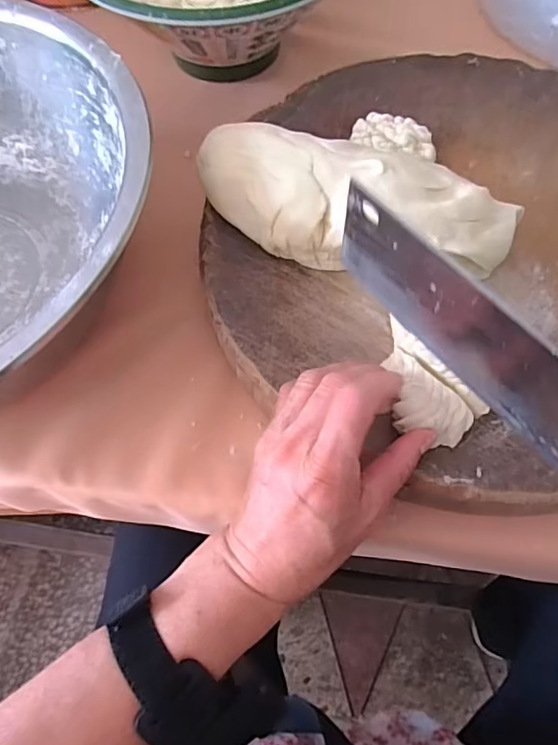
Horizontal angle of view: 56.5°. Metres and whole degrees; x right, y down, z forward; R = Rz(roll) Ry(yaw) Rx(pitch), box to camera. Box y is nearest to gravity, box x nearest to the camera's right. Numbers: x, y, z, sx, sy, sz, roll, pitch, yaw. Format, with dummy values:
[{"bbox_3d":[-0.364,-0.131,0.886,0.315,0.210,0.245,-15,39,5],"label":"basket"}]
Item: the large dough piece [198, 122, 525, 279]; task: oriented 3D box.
[{"bbox_3d":[0.041,-0.104,0.321,0.201,0.042,0.073,20,66,11],"label":"large dough piece"}]

